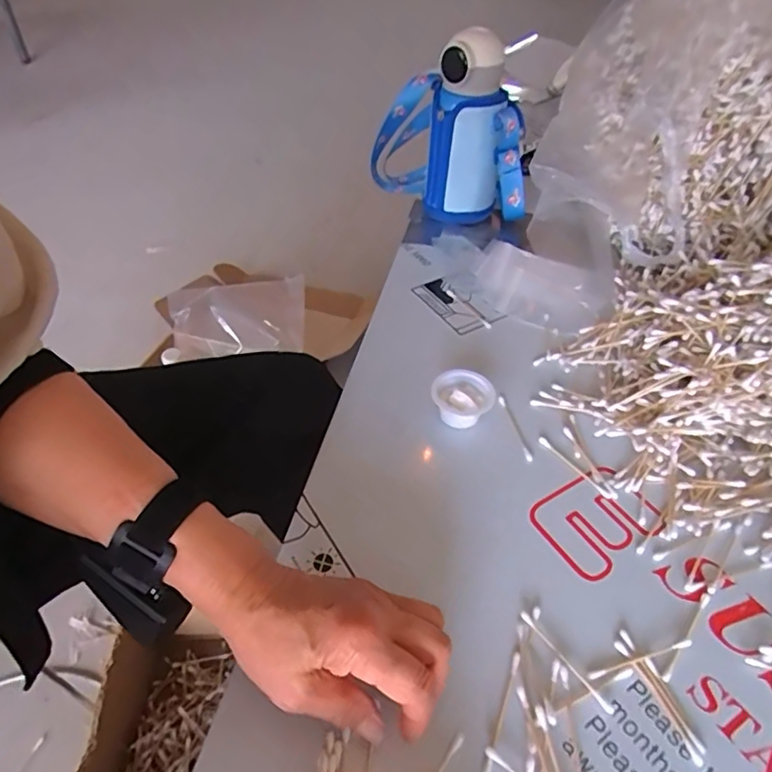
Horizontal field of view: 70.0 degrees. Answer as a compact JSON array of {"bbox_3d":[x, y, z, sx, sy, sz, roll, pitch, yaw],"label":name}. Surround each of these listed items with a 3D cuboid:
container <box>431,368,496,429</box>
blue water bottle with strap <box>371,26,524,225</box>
[{"bbox_3d":[0.068,0.013,0.489,0.053,0.028,0.048,20,49,17],"label":"container"},{"bbox_3d":[0.083,-0.328,0.697,0.098,0.200,0.222,-24,51,-23],"label":"blue water bottle with strap"}]

